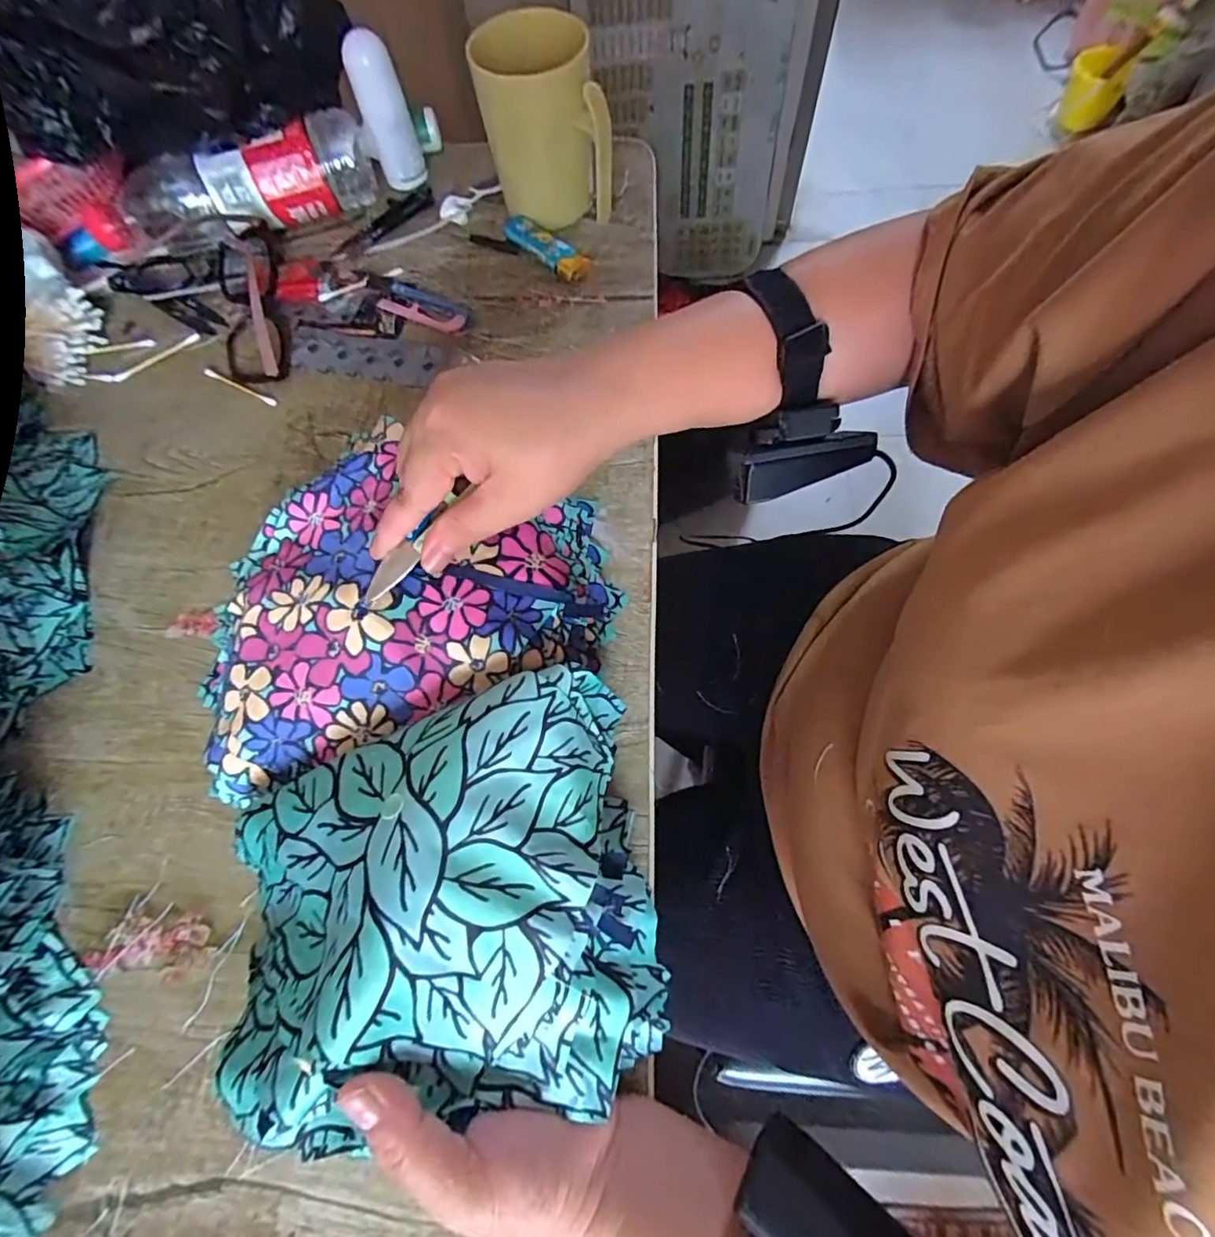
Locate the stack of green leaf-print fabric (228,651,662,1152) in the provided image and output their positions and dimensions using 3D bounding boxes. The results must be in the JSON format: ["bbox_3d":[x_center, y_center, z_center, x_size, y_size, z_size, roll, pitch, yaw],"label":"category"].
[{"bbox_3d":[-0.072,0.116,0.244,0.172,0.079,0.165,-9,69,-1],"label":"stack of green leaf-print fabric"}]

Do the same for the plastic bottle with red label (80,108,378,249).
[{"bbox_3d":[-0.306,-0.346,0.456,0.222,0.063,0.059,-19,70,-5],"label":"plastic bottle with red label"}]

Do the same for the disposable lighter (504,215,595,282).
[{"bbox_3d":[-0.053,-0.301,0.456,0.093,0.014,0.027,38,75,15],"label":"disposable lighter"}]

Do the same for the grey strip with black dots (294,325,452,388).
[{"bbox_3d":[-0.184,-0.198,0.431,0.122,0.004,0.038,12,78,5],"label":"grey strip with black dots"}]

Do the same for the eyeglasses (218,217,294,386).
[{"bbox_3d":[-0.279,-0.245,0.436,0.051,0.032,0.149,-14,69,-2],"label":"eyeglasses"}]

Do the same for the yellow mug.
[{"bbox_3d":[-0.047,-0.372,0.434,0.092,0.104,0.090,-7,69,1],"label":"yellow mug"}]

